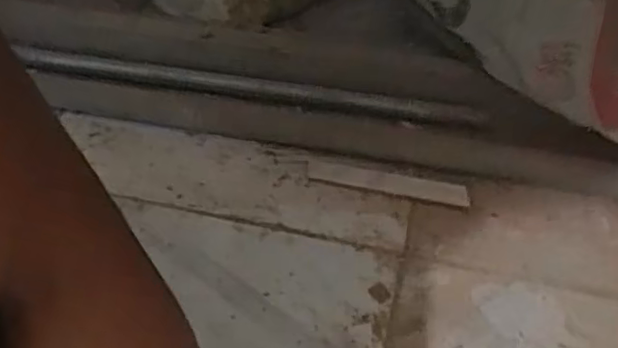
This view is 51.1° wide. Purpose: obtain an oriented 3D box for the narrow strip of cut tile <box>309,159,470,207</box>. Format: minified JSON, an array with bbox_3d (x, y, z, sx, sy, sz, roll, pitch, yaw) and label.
[{"bbox_3d":[0.078,0.008,0.647,0.159,0.004,0.025,11,54,12],"label":"narrow strip of cut tile"}]

